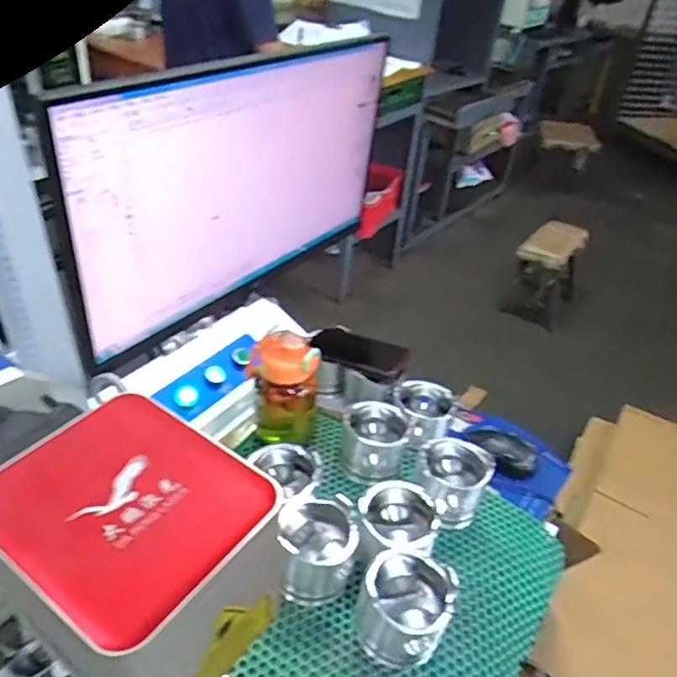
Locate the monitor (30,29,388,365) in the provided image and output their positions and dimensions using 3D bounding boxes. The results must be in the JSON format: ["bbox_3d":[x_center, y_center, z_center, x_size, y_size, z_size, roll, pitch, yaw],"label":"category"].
[{"bbox_3d":[-0.098,-0.179,0.663,0.054,0.271,0.461,30,43,30],"label":"monitor"}]

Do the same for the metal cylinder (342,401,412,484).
[{"bbox_3d":[0.050,0.144,0.804,0.084,0.081,0.087,3,37,-2],"label":"metal cylinder"}]

